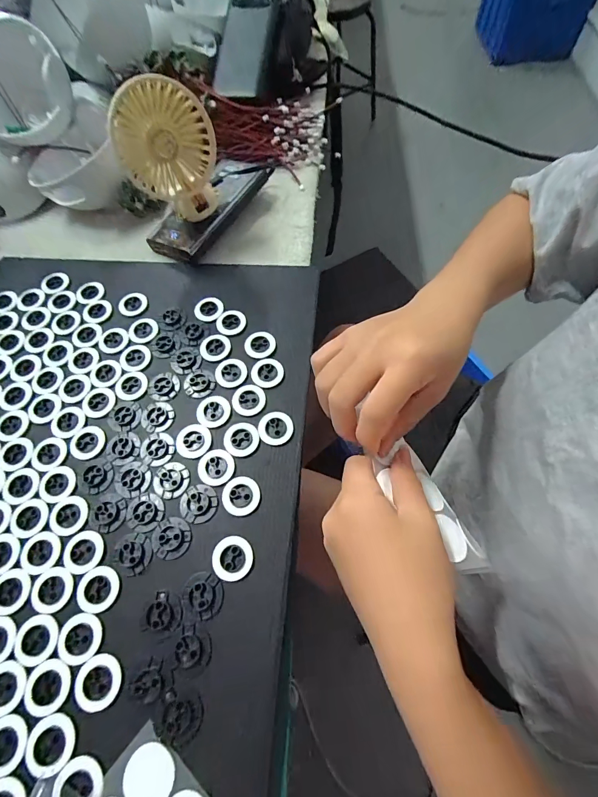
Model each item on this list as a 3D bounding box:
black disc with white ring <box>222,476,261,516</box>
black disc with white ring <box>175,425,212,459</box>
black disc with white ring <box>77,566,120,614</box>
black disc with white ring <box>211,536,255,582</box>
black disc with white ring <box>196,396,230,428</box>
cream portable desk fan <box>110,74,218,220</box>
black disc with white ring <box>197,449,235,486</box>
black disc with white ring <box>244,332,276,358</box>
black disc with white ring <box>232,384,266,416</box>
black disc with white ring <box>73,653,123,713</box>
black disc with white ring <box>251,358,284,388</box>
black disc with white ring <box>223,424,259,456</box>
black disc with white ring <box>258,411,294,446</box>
[{"bbox_3d":[-0.044,0.072,0.265,0.028,0.004,0.028,-7,63,-1],"label":"black disc with white ring"},{"bbox_3d":[-0.086,0.034,0.286,0.028,0.004,0.027,-1,63,2],"label":"black disc with white ring"},{"bbox_3d":[-0.137,0.129,0.240,0.027,0.004,0.027,-9,63,-2],"label":"black disc with white ring"},{"bbox_3d":[-0.046,0.111,0.245,0.028,0.004,0.028,-1,63,2],"label":"black disc with white ring"},{"bbox_3d":[-0.073,0.010,0.297,0.028,0.004,0.027,-1,63,2],"label":"black disc with white ring"},{"bbox_3d":[-0.122,-0.230,0.335,0.089,0.106,0.049,-17,65,-4],"label":"cream portable desk fan"},{"bbox_3d":[-0.065,0.053,0.276,0.028,0.004,0.028,-1,63,2],"label":"black disc with white ring"},{"bbox_3d":[-0.036,-0.050,0.325,0.027,0.004,0.027,-1,63,2],"label":"black disc with white ring"},{"bbox_3d":[-0.043,0.001,0.301,0.028,0.004,0.028,-1,63,2],"label":"black disc with white ring"},{"bbox_3d":[-0.124,0.175,0.217,0.027,0.004,0.027,-1,63,2],"label":"black disc with white ring"},{"bbox_3d":[-0.028,-0.024,0.311,0.028,0.004,0.028,-1,63,2],"label":"black disc with white ring"},{"bbox_3d":[-0.047,0.032,0.285,0.028,0.004,0.027,-1,63,2],"label":"black disc with white ring"},{"bbox_3d":[-0.019,0.024,0.288,0.028,0.004,0.028,-1,63,2],"label":"black disc with white ring"}]

